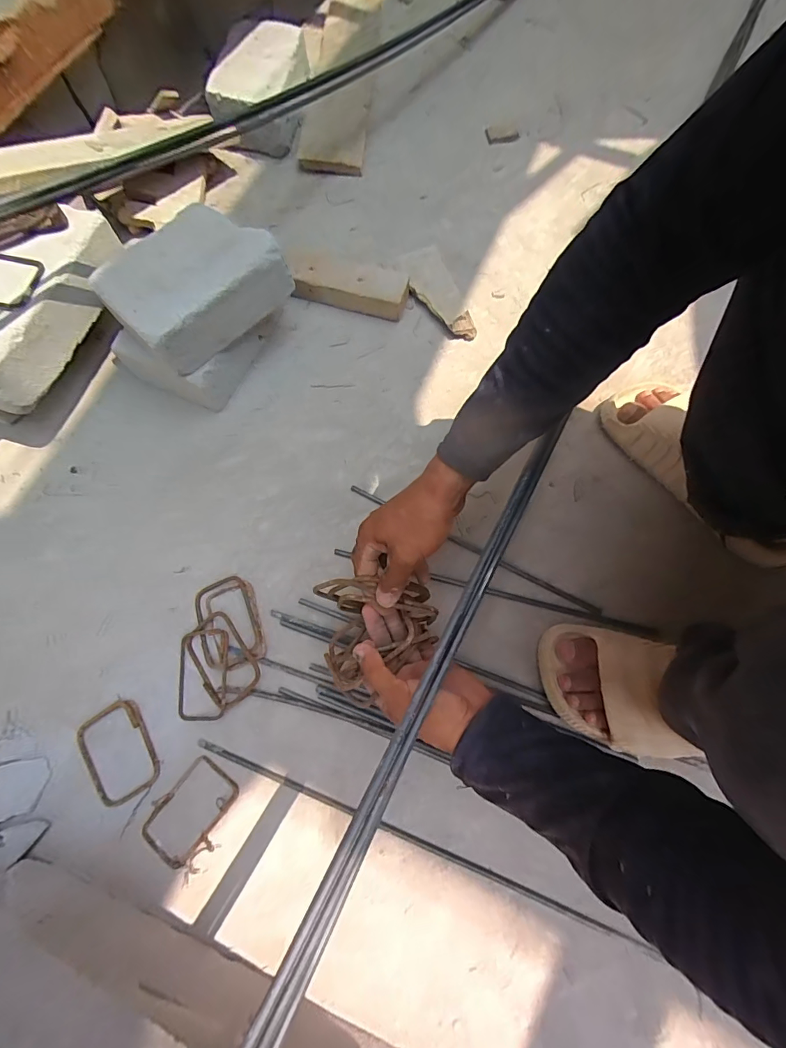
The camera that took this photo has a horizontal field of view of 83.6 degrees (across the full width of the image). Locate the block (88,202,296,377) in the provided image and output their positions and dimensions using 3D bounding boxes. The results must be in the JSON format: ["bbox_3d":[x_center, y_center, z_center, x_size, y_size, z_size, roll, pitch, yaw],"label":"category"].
[{"bbox_3d":[-0.244,-0.299,0.549,0.203,0.070,0.132,-42,77,-11],"label":"block"}]

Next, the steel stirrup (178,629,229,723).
[{"bbox_3d":[-0.221,0.174,0.511,0.060,0.013,0.100,-5,73,0],"label":"steel stirrup"}]

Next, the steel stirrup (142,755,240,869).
[{"bbox_3d":[-0.221,0.313,0.480,0.063,0.004,0.098,36,77,11],"label":"steel stirrup"}]

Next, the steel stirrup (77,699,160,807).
[{"bbox_3d":[-0.308,0.255,0.492,0.073,0.009,0.101,-30,75,-8],"label":"steel stirrup"}]

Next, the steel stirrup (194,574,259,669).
[{"bbox_3d":[-0.202,0.118,0.535,0.068,0.014,0.106,-19,74,-4],"label":"steel stirrup"}]

